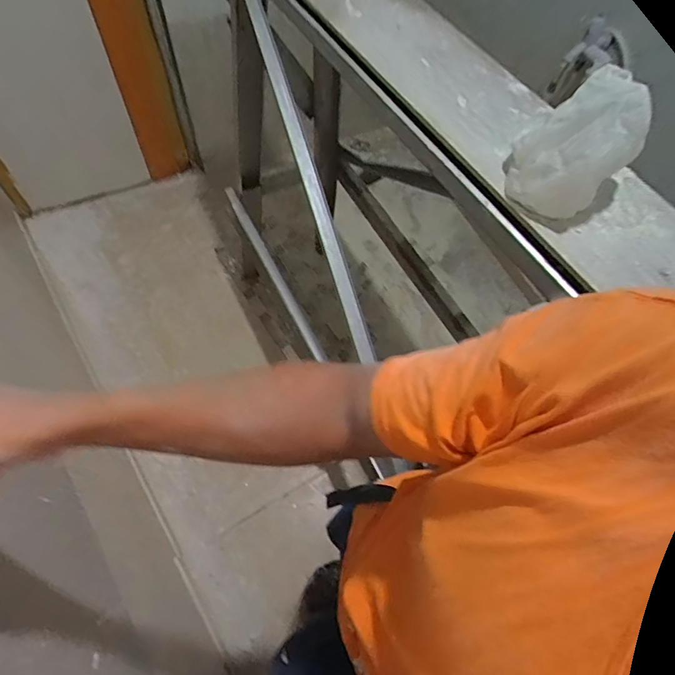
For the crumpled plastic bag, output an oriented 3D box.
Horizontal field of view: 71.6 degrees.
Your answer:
[{"bbox_3d":[0.296,-0.239,0.573,0.119,0.110,0.177,35,67,13],"label":"crumpled plastic bag"}]

